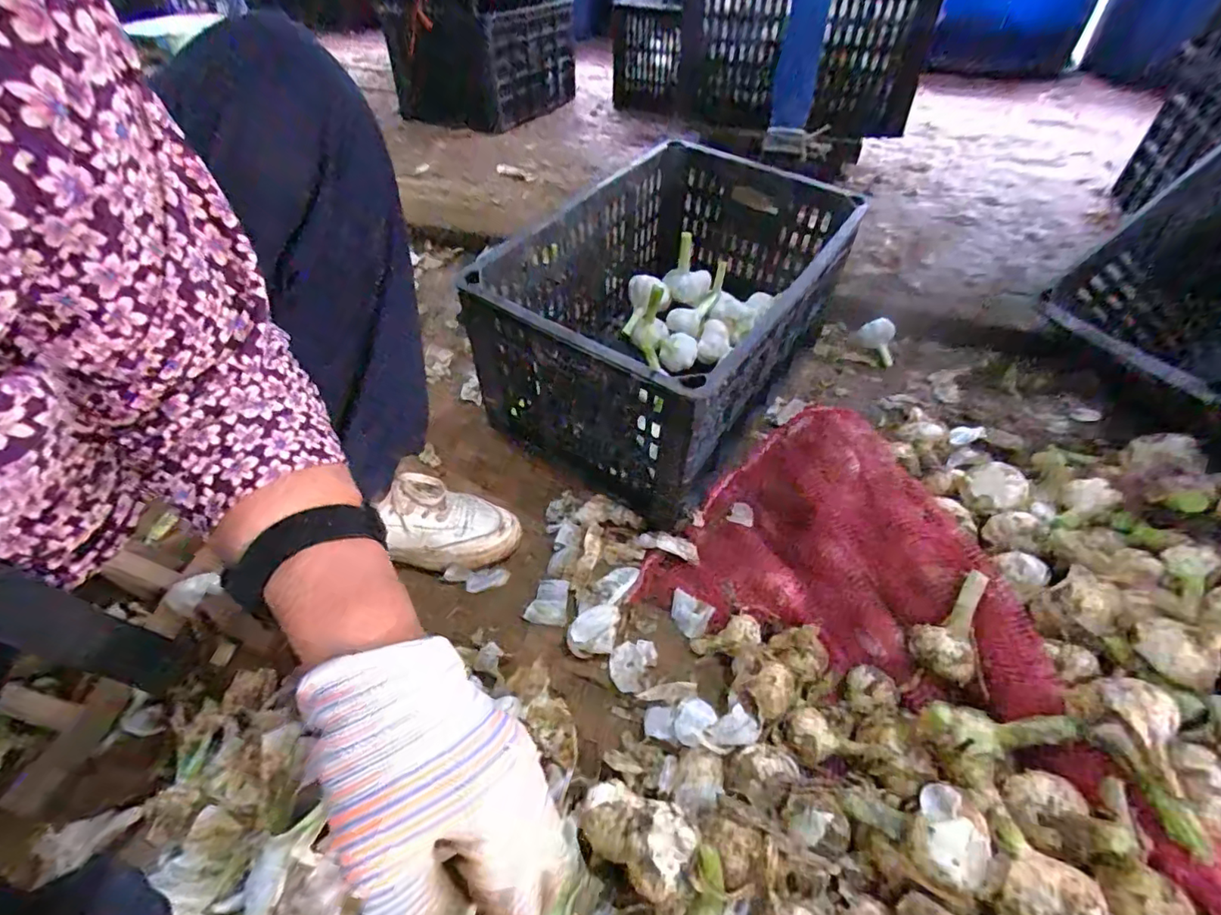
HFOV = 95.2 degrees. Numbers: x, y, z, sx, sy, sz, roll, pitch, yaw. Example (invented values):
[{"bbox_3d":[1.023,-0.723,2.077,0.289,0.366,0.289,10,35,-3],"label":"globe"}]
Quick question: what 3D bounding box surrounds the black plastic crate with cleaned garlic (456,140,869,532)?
[{"bbox_3d":[0.079,-0.183,0.715,0.307,0.240,0.444,27,53,25],"label":"black plastic crate with cleaned garlic"}]

